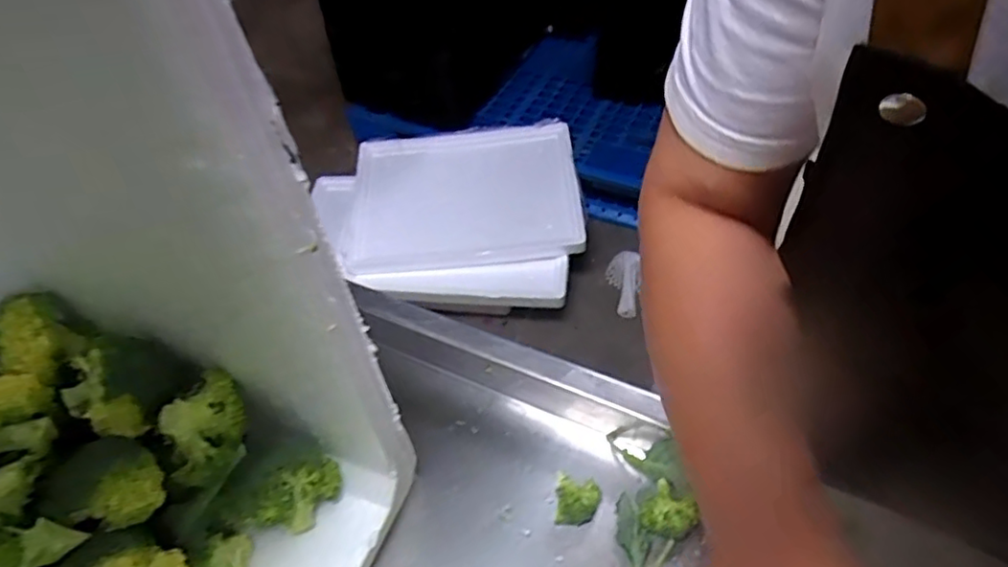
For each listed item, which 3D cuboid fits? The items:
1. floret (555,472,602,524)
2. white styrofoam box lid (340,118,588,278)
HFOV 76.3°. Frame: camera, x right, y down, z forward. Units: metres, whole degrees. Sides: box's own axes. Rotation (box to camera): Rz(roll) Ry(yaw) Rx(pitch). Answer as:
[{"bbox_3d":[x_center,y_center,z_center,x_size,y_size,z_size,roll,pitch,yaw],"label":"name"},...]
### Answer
[{"bbox_3d":[0.049,0.142,0.429,0.028,0.019,0.034,2,48,6],"label":"floret"},{"bbox_3d":[-0.103,-0.230,1.664,0.585,0.046,0.453,-7,52,5],"label":"white styrofoam box lid"}]

